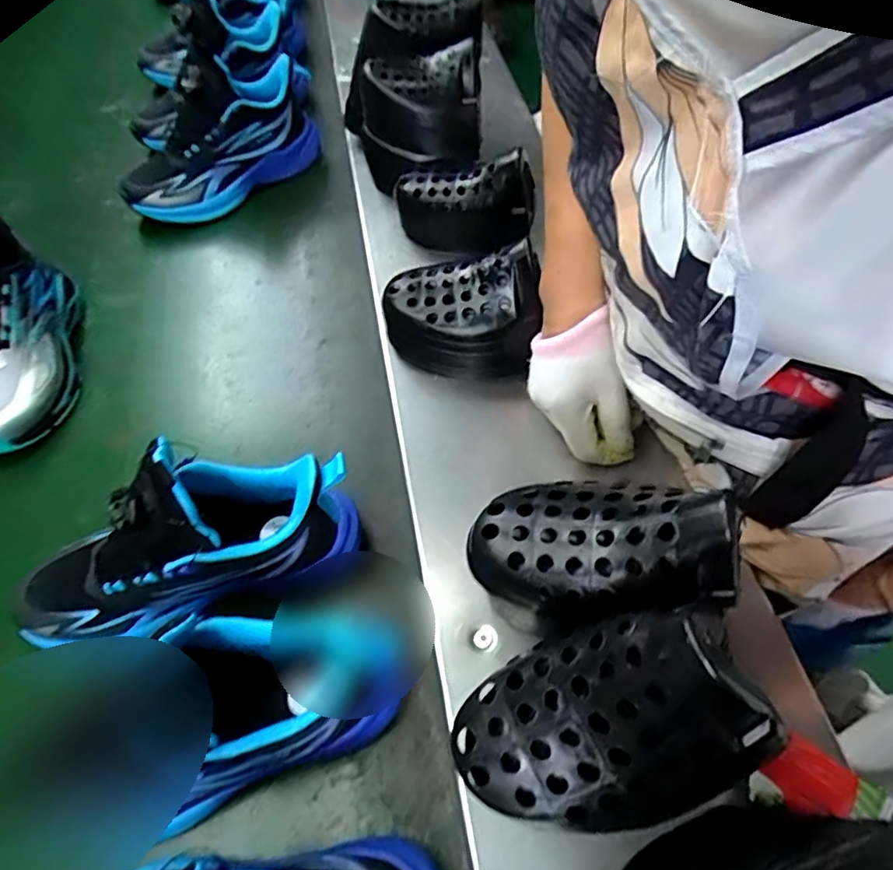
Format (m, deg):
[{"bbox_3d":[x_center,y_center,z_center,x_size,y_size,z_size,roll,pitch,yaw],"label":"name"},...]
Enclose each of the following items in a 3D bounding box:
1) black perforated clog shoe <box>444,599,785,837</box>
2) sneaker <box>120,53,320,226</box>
[{"bbox_3d":[0.066,0.120,0.254,0.127,0.075,0.079,-25,73,27],"label":"black perforated clog shoe"},{"bbox_3d":[-0.268,-0.349,0.686,0.240,0.127,0.096,-40,64,-21],"label":"sneaker"}]

